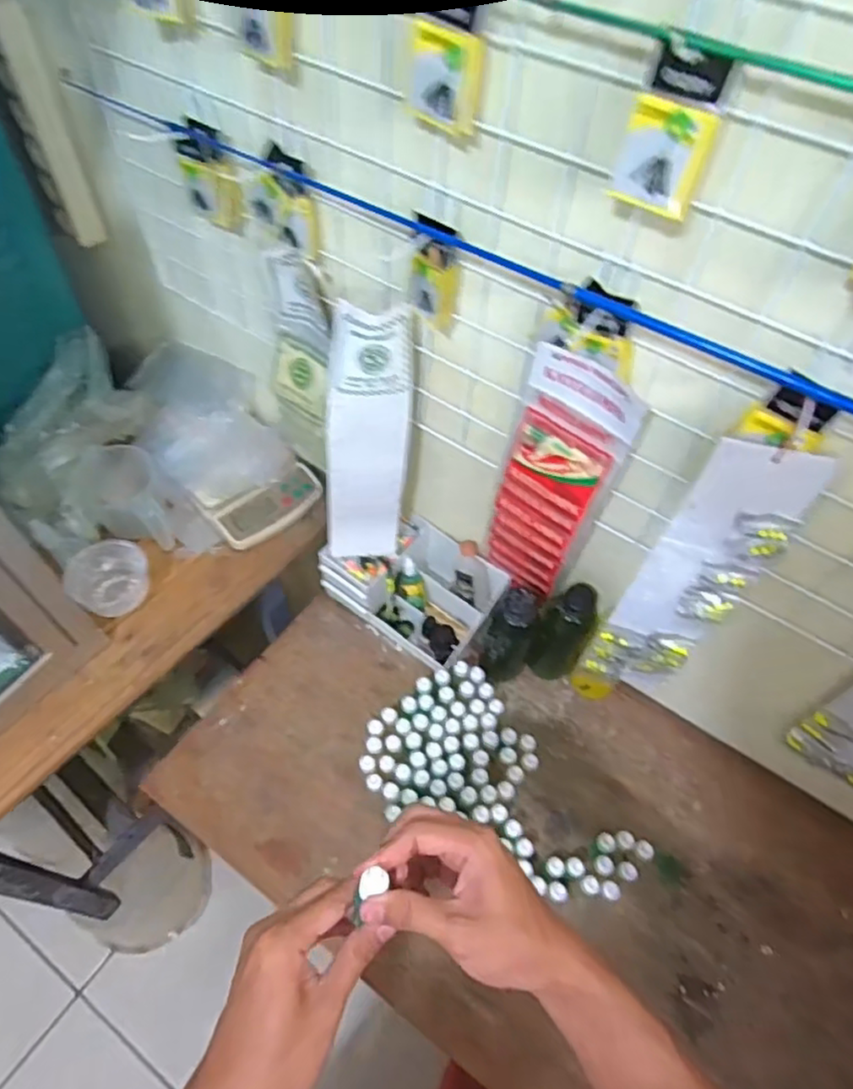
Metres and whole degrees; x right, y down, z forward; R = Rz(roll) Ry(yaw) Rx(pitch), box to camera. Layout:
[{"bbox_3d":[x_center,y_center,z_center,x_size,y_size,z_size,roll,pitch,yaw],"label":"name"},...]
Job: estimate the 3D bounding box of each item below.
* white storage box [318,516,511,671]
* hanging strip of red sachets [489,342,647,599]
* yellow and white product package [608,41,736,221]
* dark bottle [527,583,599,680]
[{"bbox_3d":[-0.018,0.056,0.953,0.232,0.096,0.154,31,59,17],"label":"white storage box"},{"bbox_3d":[0.136,-0.053,0.727,0.113,0.359,0.023,34,60,18],"label":"hanging strip of red sachets"},{"bbox_3d":[0.155,-0.262,0.420,0.054,0.085,0.023,21,57,10],"label":"yellow and white product package"},{"bbox_3d":[0.180,0.125,0.875,0.067,0.195,0.071,27,58,14],"label":"dark bottle"}]

